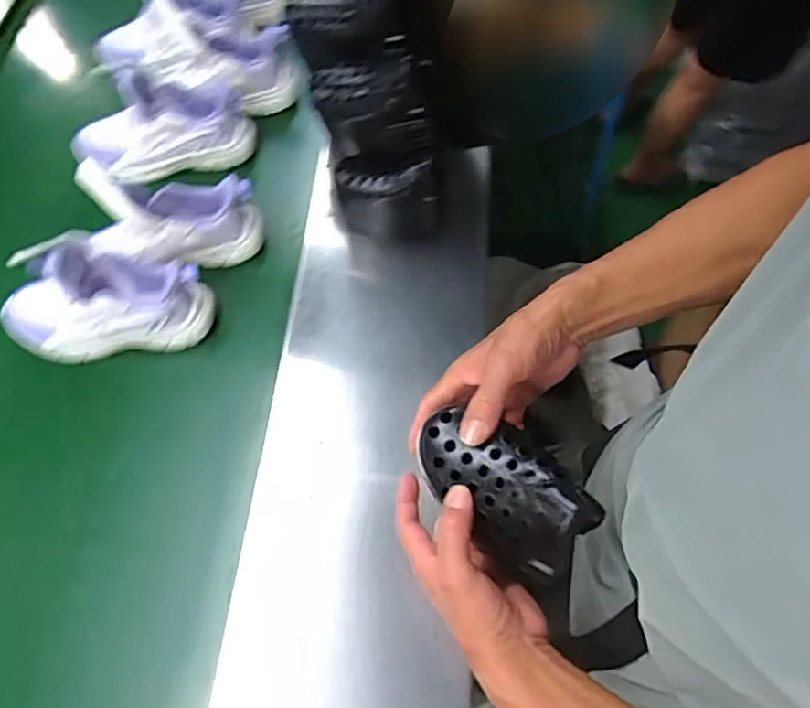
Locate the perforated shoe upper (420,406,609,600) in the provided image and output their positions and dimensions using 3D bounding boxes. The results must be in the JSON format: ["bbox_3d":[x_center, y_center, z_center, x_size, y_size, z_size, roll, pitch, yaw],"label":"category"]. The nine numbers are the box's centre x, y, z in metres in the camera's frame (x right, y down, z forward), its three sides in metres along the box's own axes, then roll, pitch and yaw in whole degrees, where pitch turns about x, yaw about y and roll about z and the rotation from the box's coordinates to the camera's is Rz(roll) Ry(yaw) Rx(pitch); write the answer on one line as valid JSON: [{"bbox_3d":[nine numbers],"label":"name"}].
[{"bbox_3d":[0.070,0.095,0.419,0.077,0.064,0.135,-55,41,-2],"label":"perforated shoe upper"}]

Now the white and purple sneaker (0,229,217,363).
[{"bbox_3d":[-0.359,-0.067,0.693,0.238,0.137,0.092,-9,64,-5],"label":"white and purple sneaker"}]

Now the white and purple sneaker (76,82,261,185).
[{"bbox_3d":[-0.344,-0.317,0.839,0.241,0.093,0.088,-16,64,-8],"label":"white and purple sneaker"}]

